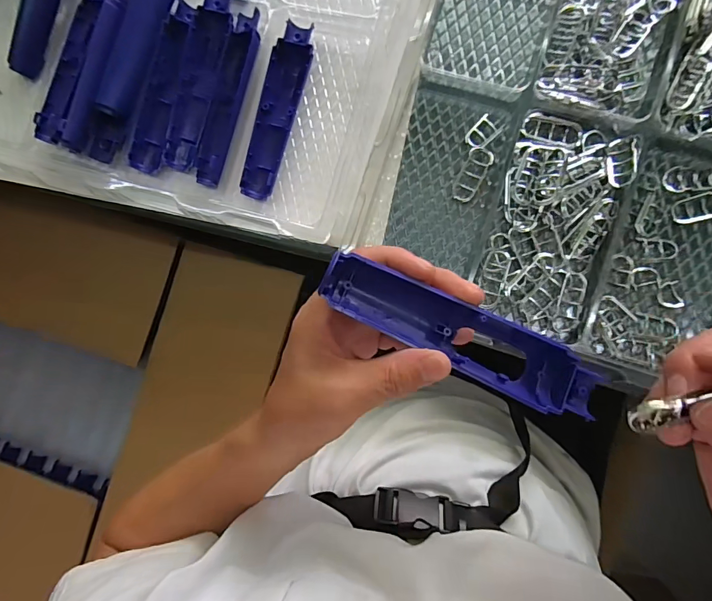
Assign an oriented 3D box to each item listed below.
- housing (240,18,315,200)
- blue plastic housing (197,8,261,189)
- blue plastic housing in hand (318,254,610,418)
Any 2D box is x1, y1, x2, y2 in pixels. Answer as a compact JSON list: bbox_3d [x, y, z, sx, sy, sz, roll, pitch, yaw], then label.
[{"bbox_3d":[-0.076,-0.180,0.395,0.038,0.017,0.164,15,89,7],"label":"housing"},{"bbox_3d":[-0.123,-0.194,0.394,0.033,0.017,0.169,14,89,7],"label":"blue plastic housing"},{"bbox_3d":[0.062,0.020,0.237,0.162,0.024,0.040,25,90,-6],"label":"blue plastic housing in hand"}]

